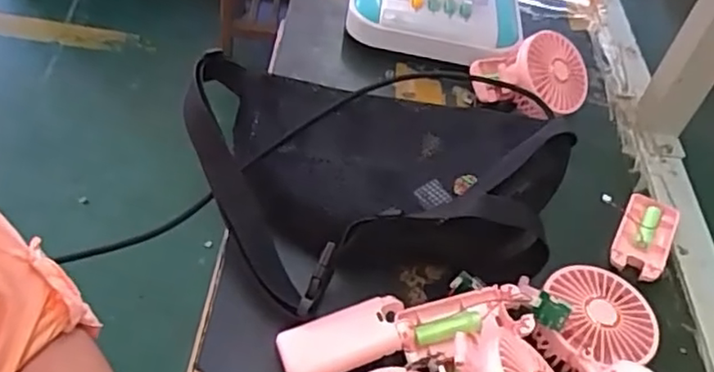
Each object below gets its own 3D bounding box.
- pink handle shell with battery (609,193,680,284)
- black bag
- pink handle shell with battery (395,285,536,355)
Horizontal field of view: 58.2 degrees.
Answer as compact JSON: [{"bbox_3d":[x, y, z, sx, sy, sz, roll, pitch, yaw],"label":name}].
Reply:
[{"bbox_3d":[0.263,0.047,0.590,0.048,0.025,0.092,27,49,15],"label":"pink handle shell with battery"},{"bbox_3d":[0.002,-0.003,0.519,0.312,0.097,0.210,13,47,2],"label":"black bag"},{"bbox_3d":[0.076,0.099,0.473,0.095,0.026,0.040,-5,48,-11],"label":"pink handle shell with battery"}]

